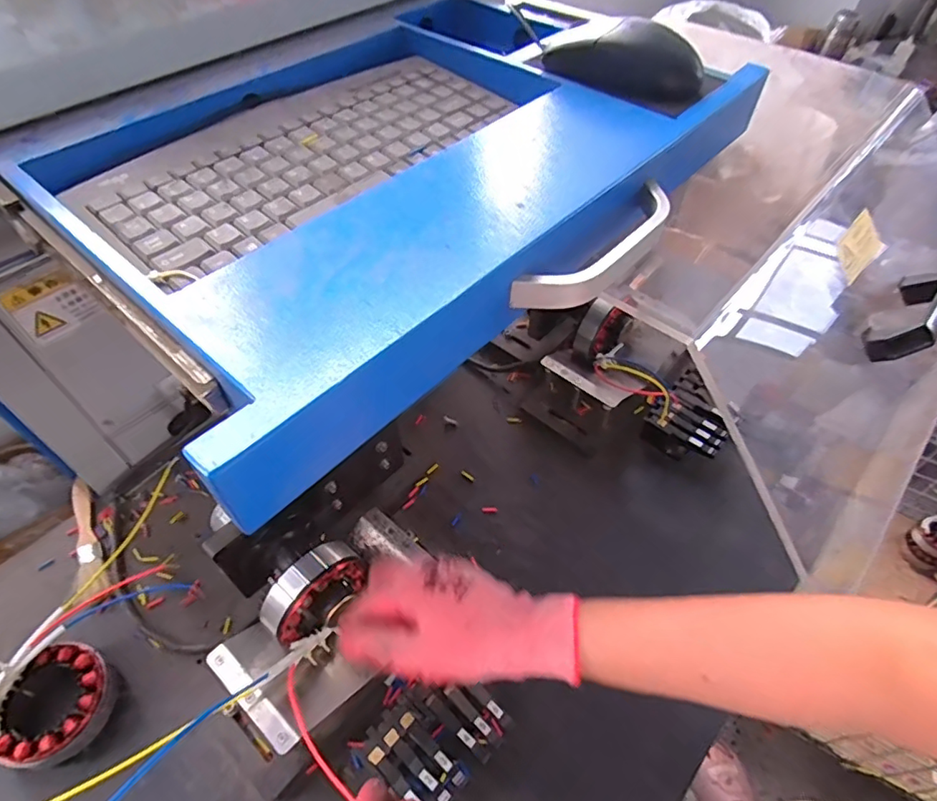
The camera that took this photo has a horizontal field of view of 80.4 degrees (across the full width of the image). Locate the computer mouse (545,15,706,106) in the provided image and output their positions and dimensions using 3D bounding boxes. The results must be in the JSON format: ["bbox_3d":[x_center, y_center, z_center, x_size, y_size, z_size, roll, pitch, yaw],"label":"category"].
[{"bbox_3d":[0.109,-0.246,0.398,0.119,0.042,0.061,20,55,15],"label":"computer mouse"}]

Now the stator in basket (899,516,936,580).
[{"bbox_3d":[1.009,0.312,1.204,0.103,0.071,0.109,33,59,23],"label":"stator in basket"}]

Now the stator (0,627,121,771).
[{"bbox_3d":[-0.341,0.247,0.455,0.091,0.047,0.082,32,58,22],"label":"stator"}]

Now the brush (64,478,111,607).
[{"bbox_3d":[-0.390,0.141,0.557,0.034,0.011,0.137,-25,57,-19],"label":"brush"}]

